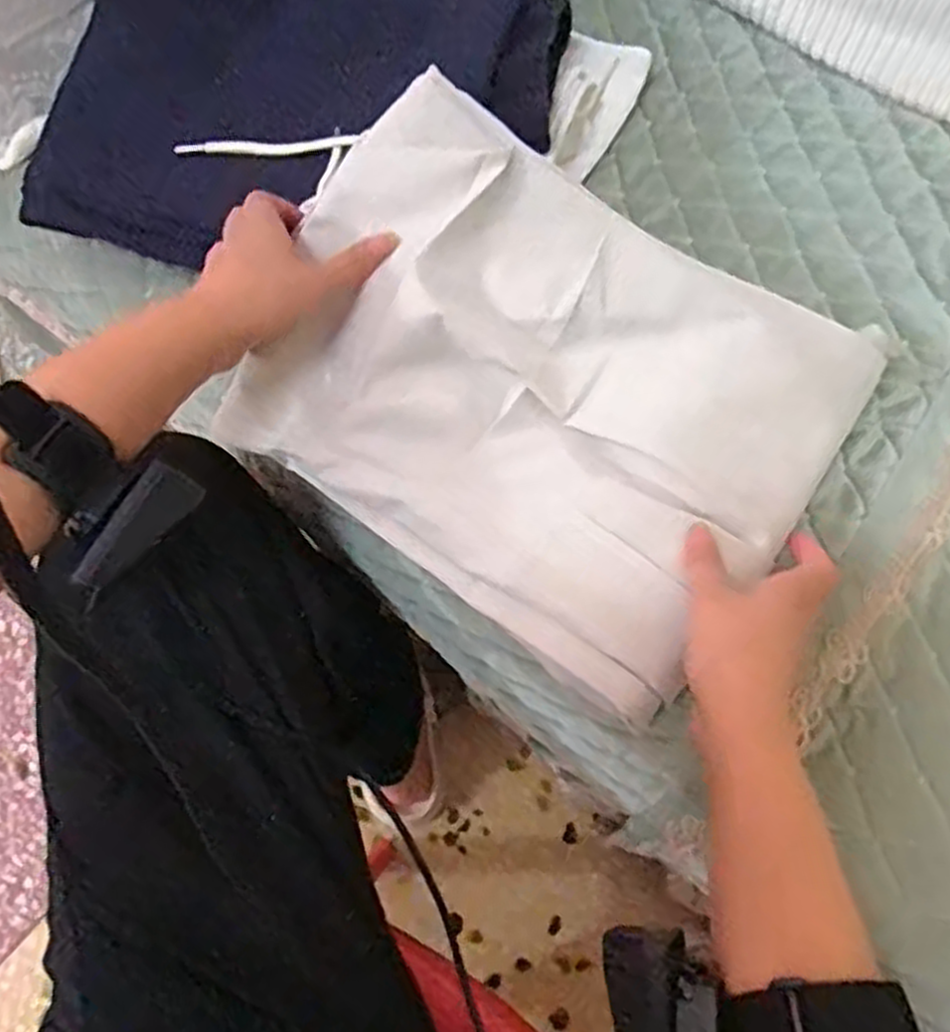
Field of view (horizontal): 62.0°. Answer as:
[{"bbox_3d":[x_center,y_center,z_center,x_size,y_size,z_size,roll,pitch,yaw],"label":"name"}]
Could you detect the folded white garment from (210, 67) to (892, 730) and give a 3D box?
[{"bbox_3d":[0.036,-0.072,0.465,0.338,0.049,0.262,29,86,5],"label":"folded white garment"}]

